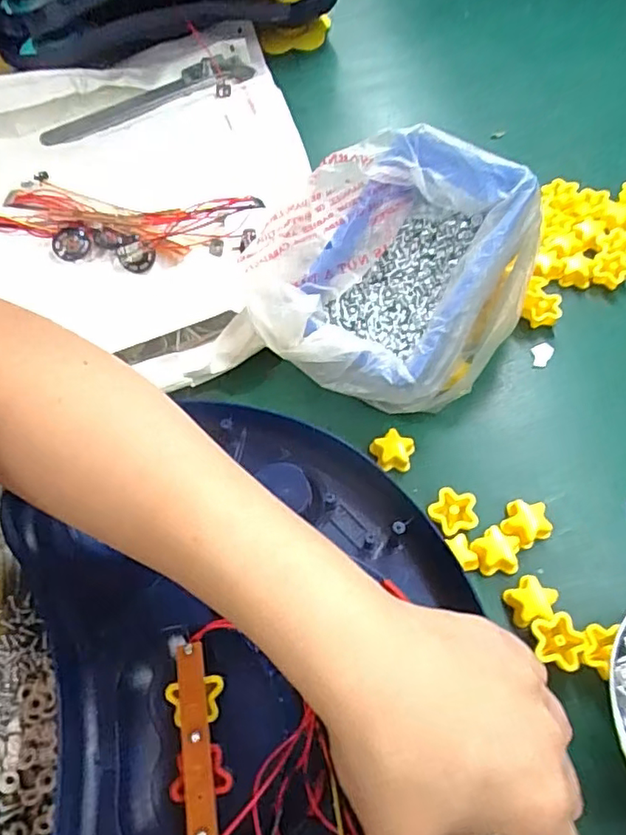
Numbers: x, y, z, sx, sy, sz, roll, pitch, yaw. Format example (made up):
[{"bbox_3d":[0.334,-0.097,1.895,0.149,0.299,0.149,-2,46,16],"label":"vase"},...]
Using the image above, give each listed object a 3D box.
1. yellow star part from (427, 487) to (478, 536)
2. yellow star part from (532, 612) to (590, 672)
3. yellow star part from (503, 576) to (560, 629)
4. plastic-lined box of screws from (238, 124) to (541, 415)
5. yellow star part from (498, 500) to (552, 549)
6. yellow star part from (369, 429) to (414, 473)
[{"bbox_3d":[0.080,0.056,0.334,0.026,0.017,0.025,-18,61,-6],"label":"yellow star part"},{"bbox_3d":[0.123,0.112,0.292,0.025,0.010,0.025,16,63,13],"label":"yellow star part"},{"bbox_3d":[0.115,0.097,0.305,0.025,0.012,0.023,-14,61,-3],"label":"yellow star part"},{"bbox_3d":[0.048,-0.084,0.367,0.169,0.093,0.145,-40,65,-17],"label":"plastic-lined box of screws"},{"bbox_3d":[0.119,0.060,0.327,0.026,0.013,0.024,-22,61,-8],"label":"yellow star part"},{"bbox_3d":[0.050,0.022,0.356,0.026,0.014,0.024,-27,62,-11],"label":"yellow star part"}]

